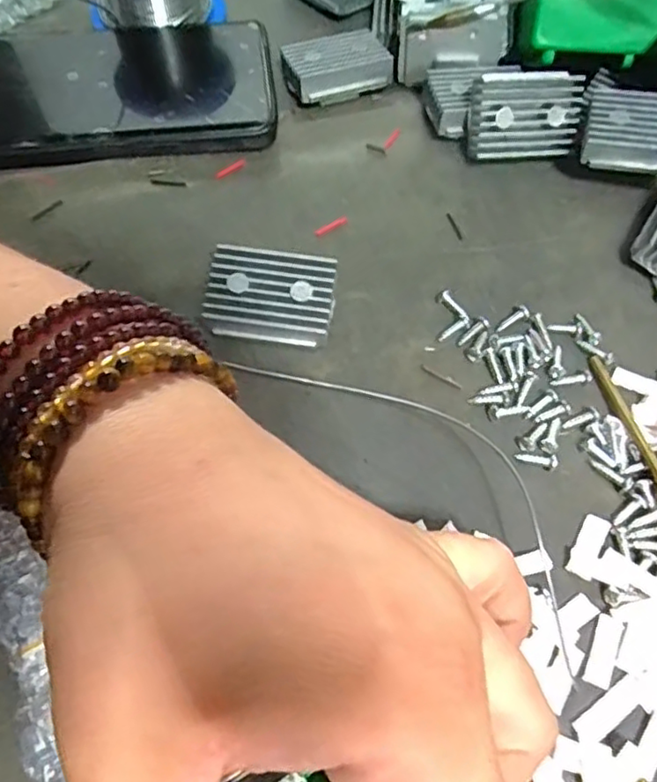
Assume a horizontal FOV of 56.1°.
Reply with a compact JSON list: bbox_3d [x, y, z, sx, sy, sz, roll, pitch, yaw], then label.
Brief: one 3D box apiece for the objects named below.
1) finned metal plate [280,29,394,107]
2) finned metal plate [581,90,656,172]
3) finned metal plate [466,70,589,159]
[{"bbox_3d":[0.004,-0.153,0.288,0.047,0.013,0.031,-18,66,-10],"label":"finned metal plate"},{"bbox_3d":[0.129,-0.106,0.251,0.046,0.006,0.033,6,84,8],"label":"finned metal plate"},{"bbox_3d":[0.083,-0.116,0.262,0.049,0.033,0.006,-6,27,-8],"label":"finned metal plate"}]

